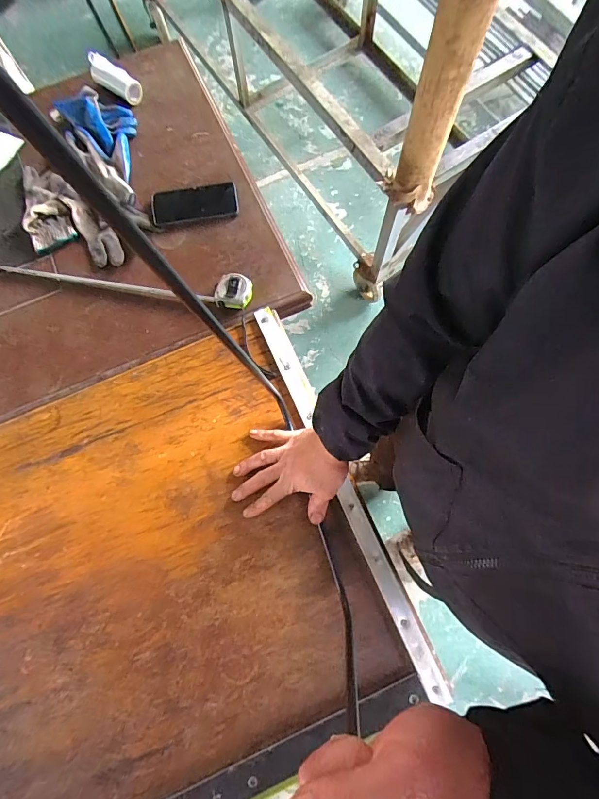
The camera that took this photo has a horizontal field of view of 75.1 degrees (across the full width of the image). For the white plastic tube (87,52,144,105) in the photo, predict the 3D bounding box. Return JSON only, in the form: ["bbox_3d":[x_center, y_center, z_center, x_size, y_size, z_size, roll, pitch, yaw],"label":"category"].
[{"bbox_3d":[-0.377,-0.657,0.800,0.123,0.048,0.048,37,80,10],"label":"white plastic tube"}]

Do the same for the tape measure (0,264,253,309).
[{"bbox_3d":[-0.275,-0.210,0.690,0.391,0.036,0.055,8,76,4],"label":"tape measure"}]

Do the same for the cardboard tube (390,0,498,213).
[{"bbox_3d":[0.262,-0.564,0.720,0.100,0.496,0.079,14,77,5],"label":"cardboard tube"}]

